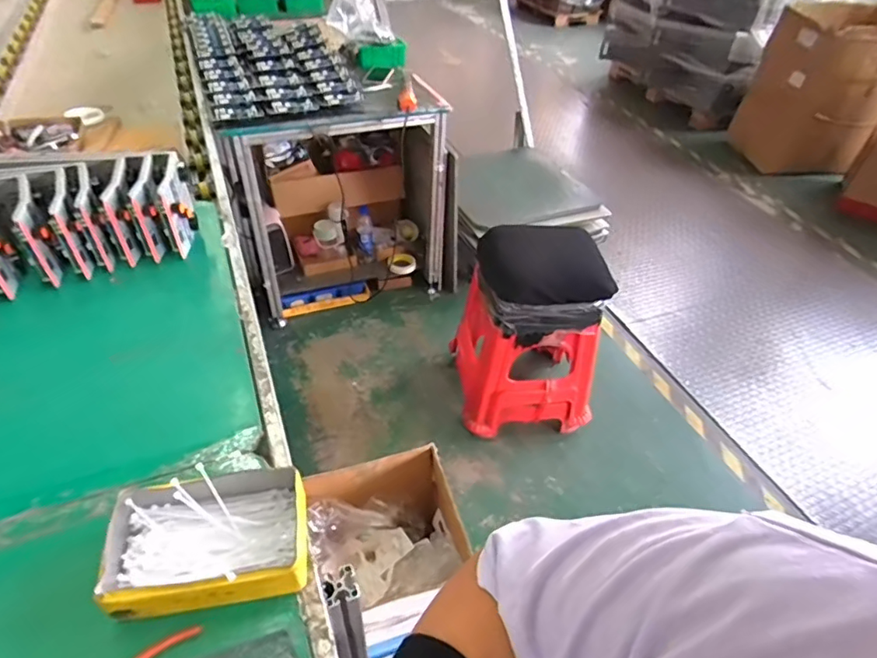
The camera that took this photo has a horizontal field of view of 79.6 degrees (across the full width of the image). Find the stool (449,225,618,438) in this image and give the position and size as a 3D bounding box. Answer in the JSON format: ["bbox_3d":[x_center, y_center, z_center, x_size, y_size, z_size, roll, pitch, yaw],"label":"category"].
[{"bbox_3d":[0.268,0.007,1.522,0.365,0.550,0.273,-2,44,-6],"label":"stool"}]

